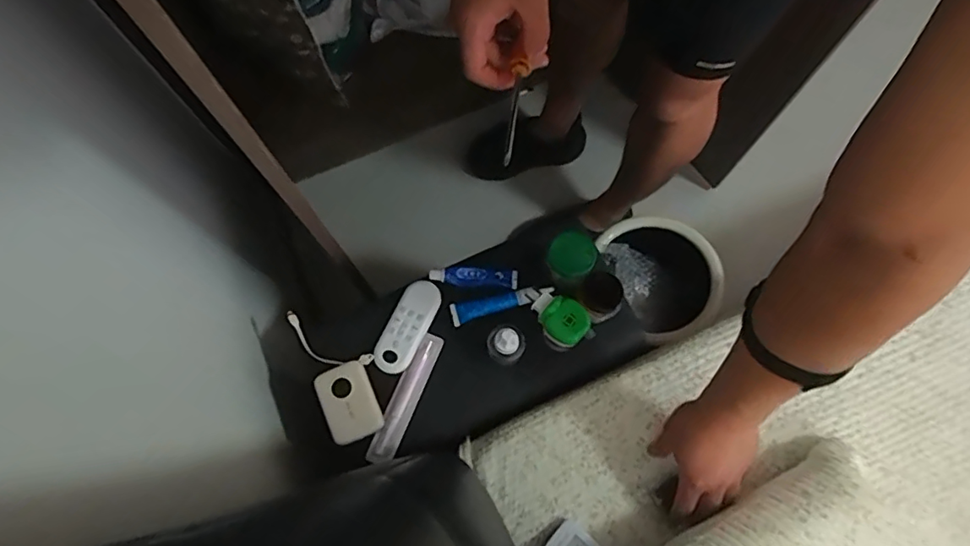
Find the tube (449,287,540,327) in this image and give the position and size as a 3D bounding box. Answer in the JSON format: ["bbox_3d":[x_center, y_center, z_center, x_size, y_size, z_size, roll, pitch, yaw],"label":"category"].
[{"bbox_3d":[0.012,0.039,0.675,0.110,0.015,0.026,-15,73,8],"label":"tube"}]

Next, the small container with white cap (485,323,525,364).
[{"bbox_3d":[0.025,0.081,0.633,0.041,0.067,0.040,0,72,0],"label":"small container with white cap"}]

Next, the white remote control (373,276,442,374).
[{"bbox_3d":[-0.096,0.065,0.672,0.048,0.009,0.119,25,74,8],"label":"white remote control"}]

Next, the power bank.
[{"bbox_3d":[-0.161,0.151,0.638,0.058,0.019,0.088,-23,74,-6],"label":"power bank"}]

